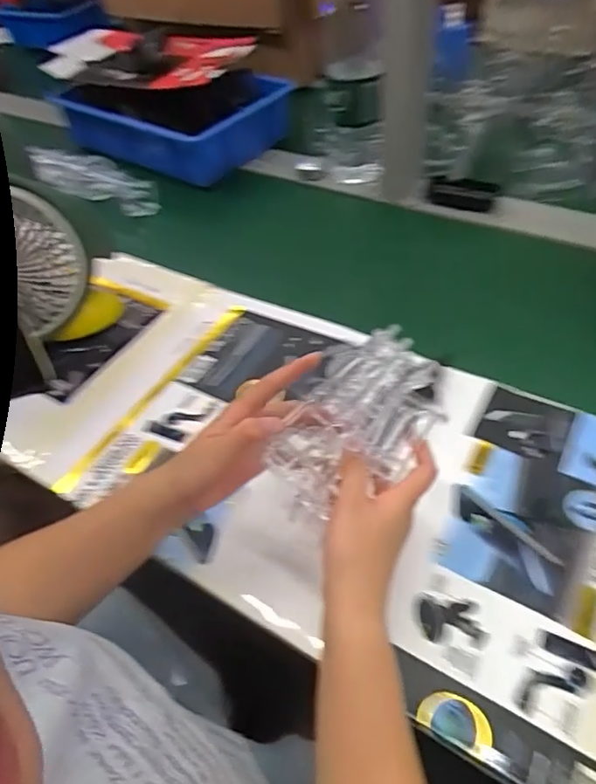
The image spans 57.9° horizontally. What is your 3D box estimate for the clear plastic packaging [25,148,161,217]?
[{"bbox_3d":[-0.344,-0.358,0.905,0.244,0.033,0.088,24,54,9],"label":"clear plastic packaging"}]

